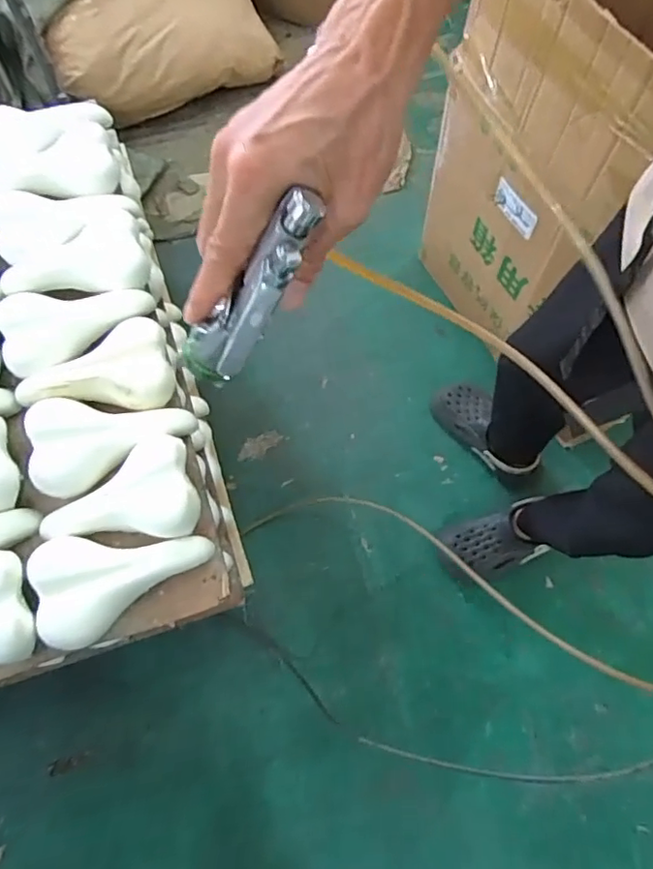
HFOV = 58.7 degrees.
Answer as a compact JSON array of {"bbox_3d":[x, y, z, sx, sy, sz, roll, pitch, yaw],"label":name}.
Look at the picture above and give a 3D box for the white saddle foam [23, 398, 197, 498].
[{"bbox_3d":[-0.355,-0.009,0.956,0.259,0.053,0.165,-19,72,-4],"label":"white saddle foam"}]

